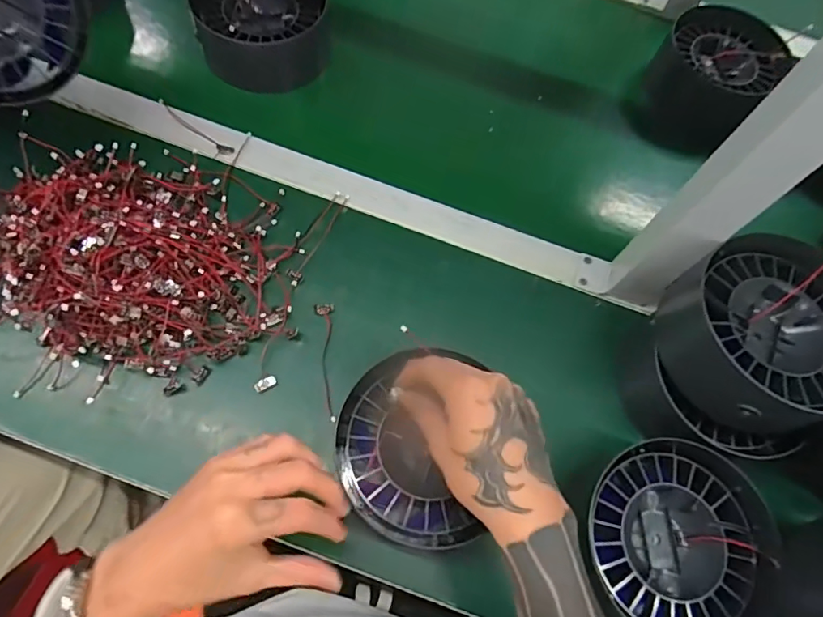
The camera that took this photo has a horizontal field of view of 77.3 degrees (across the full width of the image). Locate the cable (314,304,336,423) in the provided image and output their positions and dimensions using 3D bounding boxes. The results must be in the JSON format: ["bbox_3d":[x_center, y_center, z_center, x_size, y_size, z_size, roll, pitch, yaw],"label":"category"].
[{"bbox_3d":[-0.073,0.044,0.442,0.016,0.004,0.103,-4,67,-5],"label":"cable"}]

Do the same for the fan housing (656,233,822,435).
[{"bbox_3d":[0.266,0.022,0.390,0.139,0.062,0.153,18,67,5],"label":"fan housing"}]

